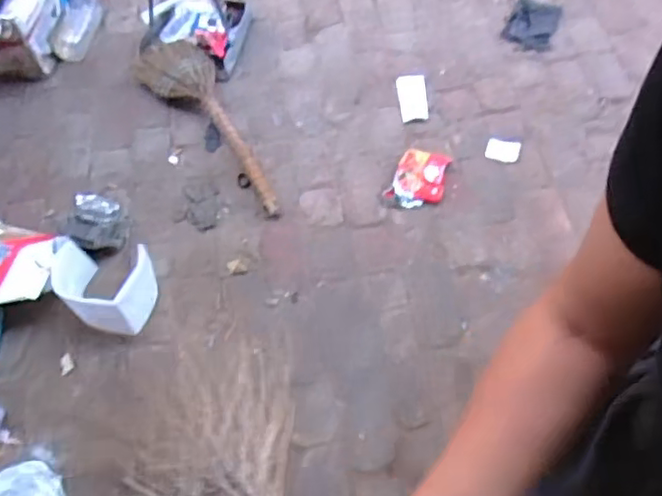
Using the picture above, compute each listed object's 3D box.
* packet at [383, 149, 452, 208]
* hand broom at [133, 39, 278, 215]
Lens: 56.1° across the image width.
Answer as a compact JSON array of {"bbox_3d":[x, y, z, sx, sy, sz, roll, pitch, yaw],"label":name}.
[{"bbox_3d":[0.249,-0.197,1.736,0.142,0.024,0.184,21,64,14],"label":"packet"},{"bbox_3d":[-0.379,-0.378,1.843,0.221,0.060,0.785,-26,63,-11],"label":"hand broom"}]

